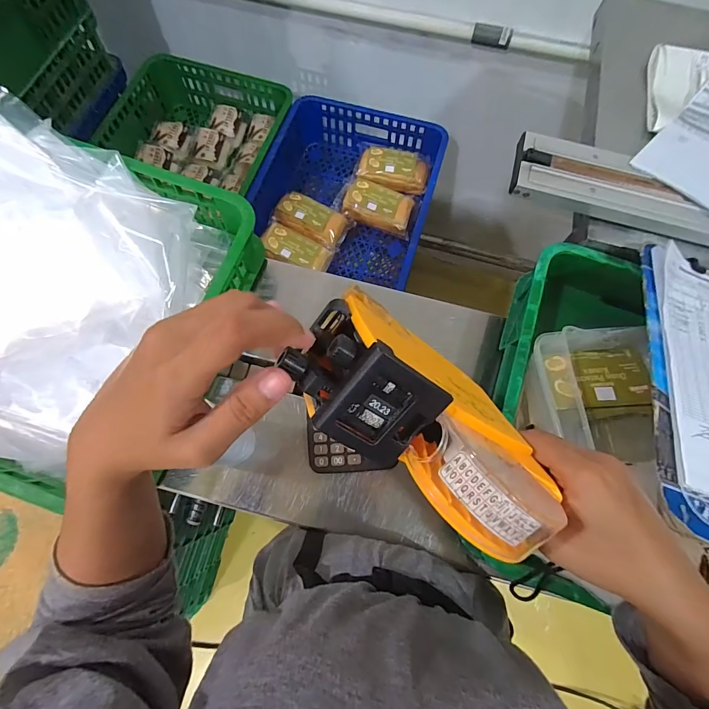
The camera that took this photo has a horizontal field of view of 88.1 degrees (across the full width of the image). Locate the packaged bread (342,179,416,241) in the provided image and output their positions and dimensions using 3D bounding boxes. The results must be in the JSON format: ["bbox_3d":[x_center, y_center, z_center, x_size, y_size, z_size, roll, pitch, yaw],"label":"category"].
[{"bbox_3d":[0.063,-0.391,0.995,0.190,0.073,0.100,21,72,5],"label":"packaged bread"}]

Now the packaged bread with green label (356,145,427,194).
[{"bbox_3d":[0.111,-0.525,1.031,0.190,0.052,0.113,10,72,1],"label":"packaged bread with green label"}]

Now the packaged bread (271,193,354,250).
[{"bbox_3d":[-0.111,-0.355,0.962,0.187,0.049,0.104,24,72,6],"label":"packaged bread"}]

